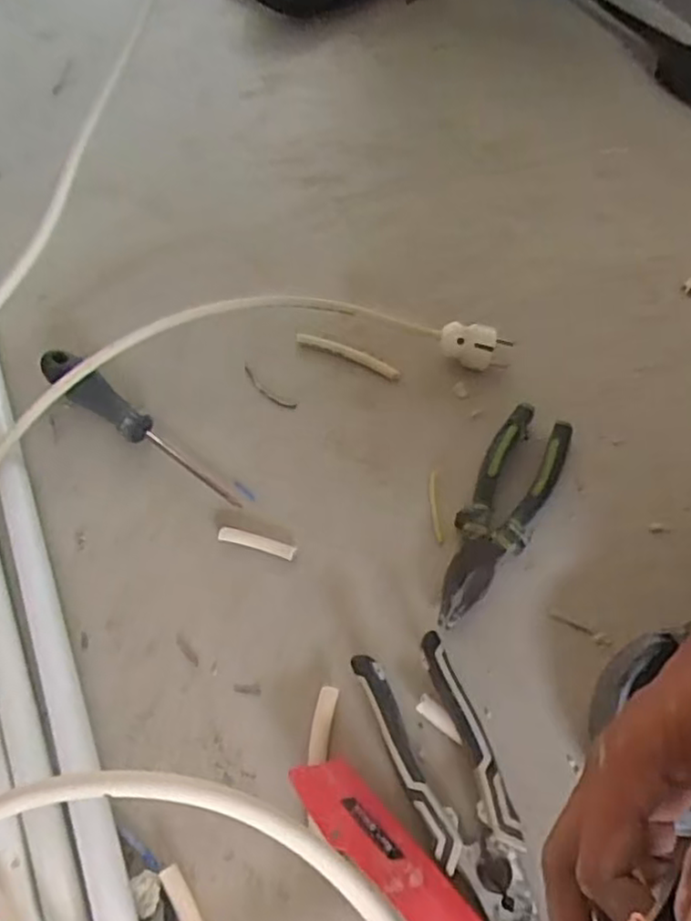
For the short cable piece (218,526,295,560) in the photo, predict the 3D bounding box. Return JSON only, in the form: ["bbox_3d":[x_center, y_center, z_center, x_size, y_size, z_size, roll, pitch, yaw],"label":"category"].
[{"bbox_3d":[-0.062,0.056,0.477,0.055,0.004,0.011,15,57,6],"label":"short cable piece"}]

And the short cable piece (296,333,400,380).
[{"bbox_3d":[0.003,-0.088,0.567,0.089,0.016,0.010,19,58,8],"label":"short cable piece"}]

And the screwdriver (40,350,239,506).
[{"bbox_3d":[-0.156,-0.026,0.501,0.190,0.029,0.024,34,61,17],"label":"screwdriver"}]

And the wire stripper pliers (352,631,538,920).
[{"bbox_3d":[0.064,0.192,0.377,0.052,0.030,0.183,-17,60,-14],"label":"wire stripper pliers"}]

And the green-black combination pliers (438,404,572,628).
[{"bbox_3d":[0.109,0.035,0.478,0.049,0.025,0.184,27,59,13],"label":"green-black combination pliers"}]

